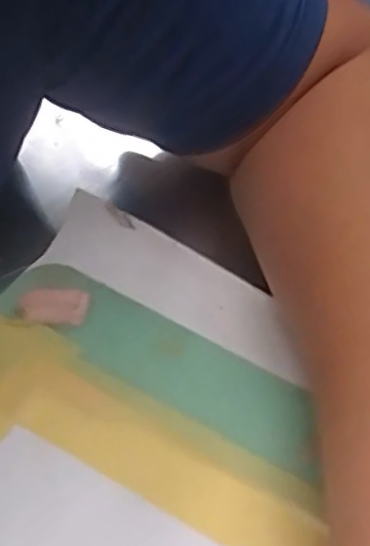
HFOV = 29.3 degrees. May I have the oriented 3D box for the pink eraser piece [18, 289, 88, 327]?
[{"bbox_3d":[-0.064,0.016,0.343,0.032,0.006,0.017,2,50,0],"label":"pink eraser piece"}]

